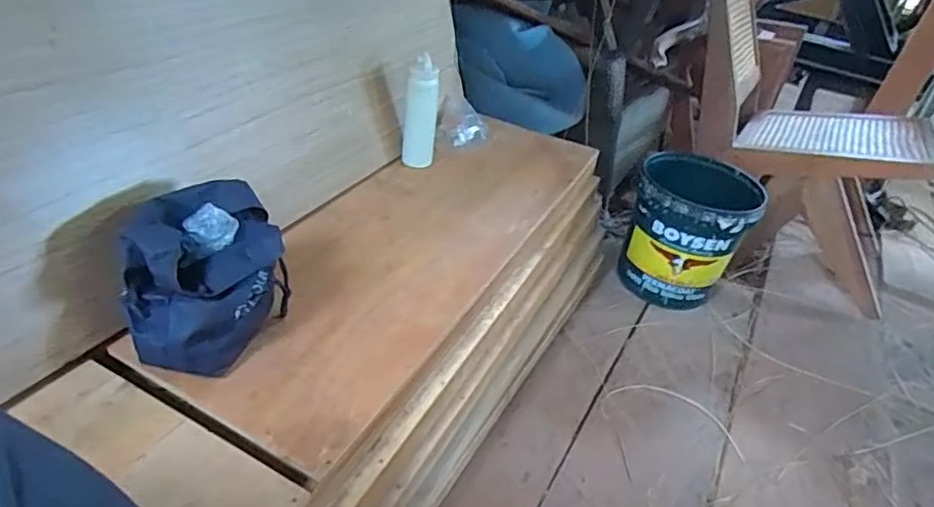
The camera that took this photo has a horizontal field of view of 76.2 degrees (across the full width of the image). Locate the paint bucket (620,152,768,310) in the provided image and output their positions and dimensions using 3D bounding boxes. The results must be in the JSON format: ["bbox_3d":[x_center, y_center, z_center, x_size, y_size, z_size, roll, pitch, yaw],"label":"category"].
[{"bbox_3d":[0.565,-0.049,1.557,0.278,0.341,0.278,8,35,-5],"label":"paint bucket"}]

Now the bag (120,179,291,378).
[{"bbox_3d":[-0.340,0.035,0.786,0.198,0.177,0.177,-9,39,-27],"label":"bag"}]

